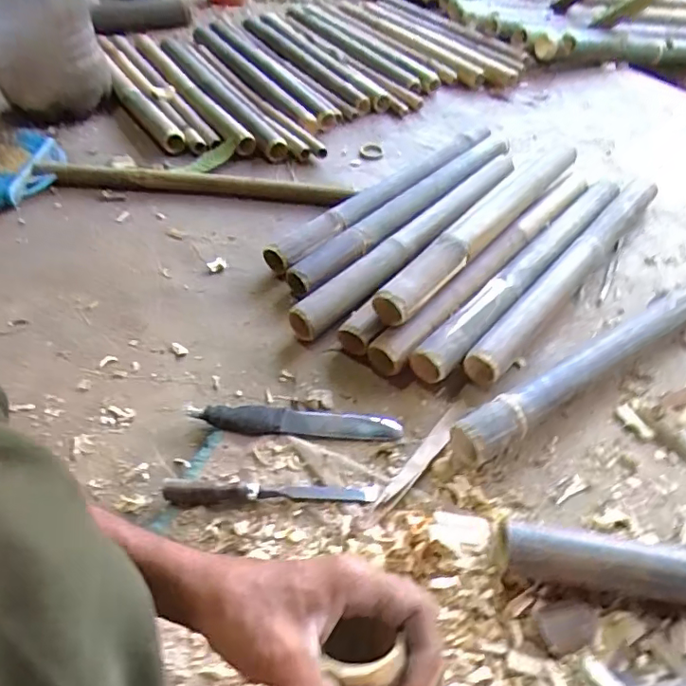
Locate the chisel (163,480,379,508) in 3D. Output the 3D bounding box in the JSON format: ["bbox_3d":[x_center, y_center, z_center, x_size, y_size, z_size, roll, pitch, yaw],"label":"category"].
[{"bbox_3d":[-0.084,0.180,0.646,0.250,0.018,0.027,0,47,-2],"label":"chisel"}]

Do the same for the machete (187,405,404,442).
[{"bbox_3d":[-0.062,0.103,0.719,0.274,0.015,0.044,3,47,1],"label":"machete"}]

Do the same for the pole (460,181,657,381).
[{"bbox_3d":[0.388,-0.126,0.914,0.057,0.058,0.617,33,54,26],"label":"pole"}]

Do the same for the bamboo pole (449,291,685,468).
[{"bbox_3d":[0.415,0.002,0.795,0.656,0.064,0.058,-26,53,-23],"label":"bamboo pole"}]

